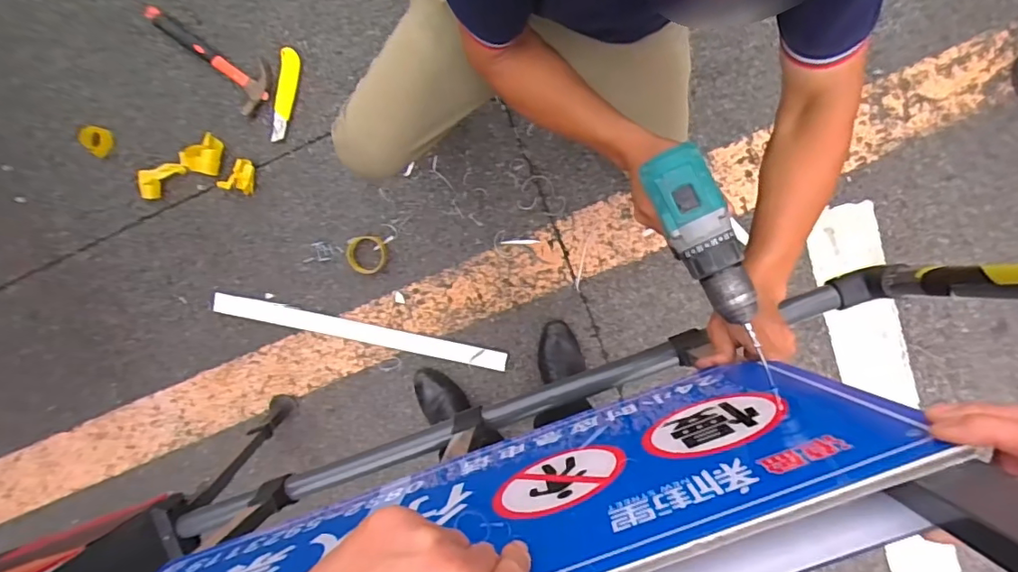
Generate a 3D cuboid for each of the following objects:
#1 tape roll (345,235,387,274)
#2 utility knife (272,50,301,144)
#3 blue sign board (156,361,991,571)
[{"bbox_3d":[-0.321,-0.069,1.200,0.089,0.018,0.089,0,98,3],"label":"tape roll"},{"bbox_3d":[-0.488,-0.416,1.164,0.042,0.015,0.197,11,98,1],"label":"utility knife"},{"bbox_3d":[-0.064,0.204,0.440,0.693,0.319,0.019,-21,91,7],"label":"blue sign board"}]

